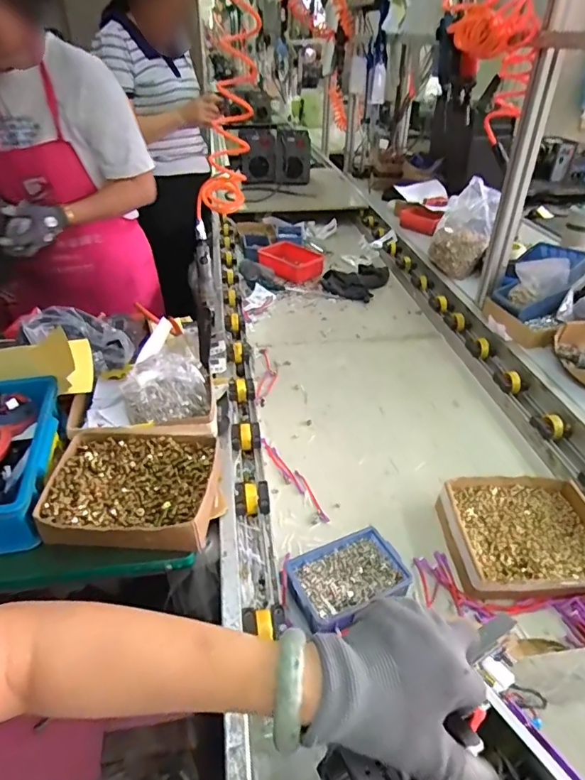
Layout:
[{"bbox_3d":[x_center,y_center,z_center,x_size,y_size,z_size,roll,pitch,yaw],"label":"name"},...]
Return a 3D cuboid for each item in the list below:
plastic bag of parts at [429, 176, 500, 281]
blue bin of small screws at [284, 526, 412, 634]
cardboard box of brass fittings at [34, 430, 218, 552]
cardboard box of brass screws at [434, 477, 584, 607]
[{"bbox_3d":[0.489,-0.444,1.397,0.157,0.129,0.280,18,75,25],"label":"plastic bag of parts"},{"bbox_3d":[0.072,0.252,0.657,0.150,0.042,0.099,-14,37,-18],"label":"blue bin of small screws"},{"bbox_3d":[-0.216,0.131,0.681,0.210,0.060,0.184,-1,35,0],"label":"cardboard box of brass fittings"},{"bbox_3d":[0.344,0.209,0.726,0.232,0.045,0.204,-3,35,-3],"label":"cardboard box of brass screws"}]

